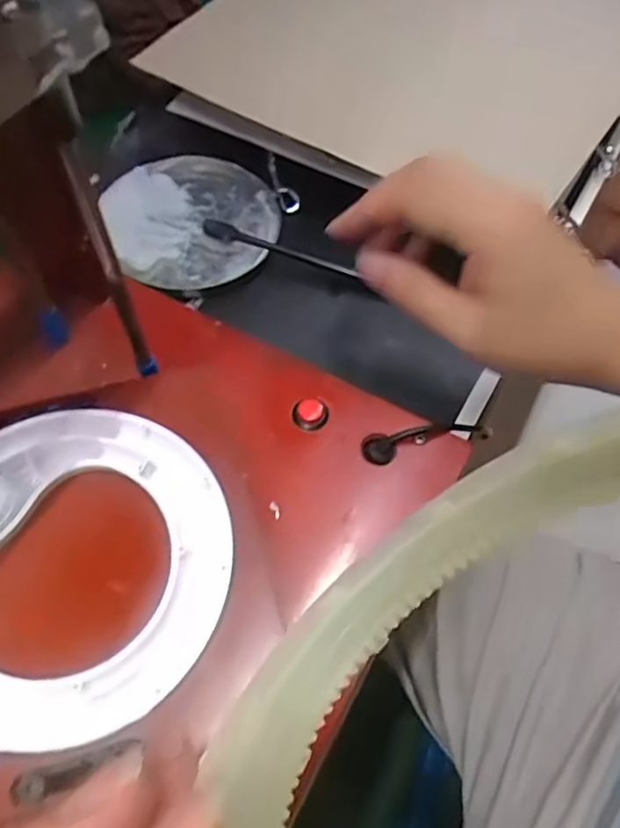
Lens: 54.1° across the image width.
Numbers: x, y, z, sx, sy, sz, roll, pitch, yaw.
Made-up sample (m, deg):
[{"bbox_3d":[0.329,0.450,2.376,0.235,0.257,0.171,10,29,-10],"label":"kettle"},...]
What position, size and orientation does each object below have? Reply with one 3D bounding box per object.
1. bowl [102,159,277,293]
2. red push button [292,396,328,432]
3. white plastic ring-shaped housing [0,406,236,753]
[{"bbox_3d":[-0.084,-0.141,0.443,0.121,0.032,0.122,0,59,0],"label":"bowl"},{"bbox_3d":[0.000,-0.002,0.312,0.018,0.007,0.020,9,59,5],"label":"red push button"},{"bbox_3d":[-0.098,0.057,0.237,0.129,0.014,0.132,0,59,0],"label":"white plastic ring-shaped housing"}]

